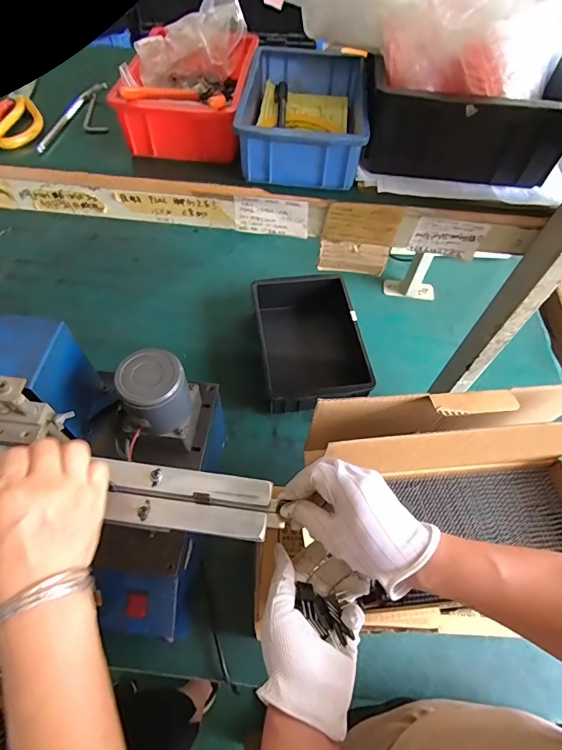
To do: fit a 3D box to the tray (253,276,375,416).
[{"bbox_3d":[0.055,-0.067,0.826,0.196,0.084,0.295,-7,59,-7],"label":"tray"}]

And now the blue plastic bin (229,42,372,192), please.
[{"bbox_3d":[0.025,-0.294,0.457,0.122,0.055,0.194,5,58,0],"label":"blue plastic bin"}]

